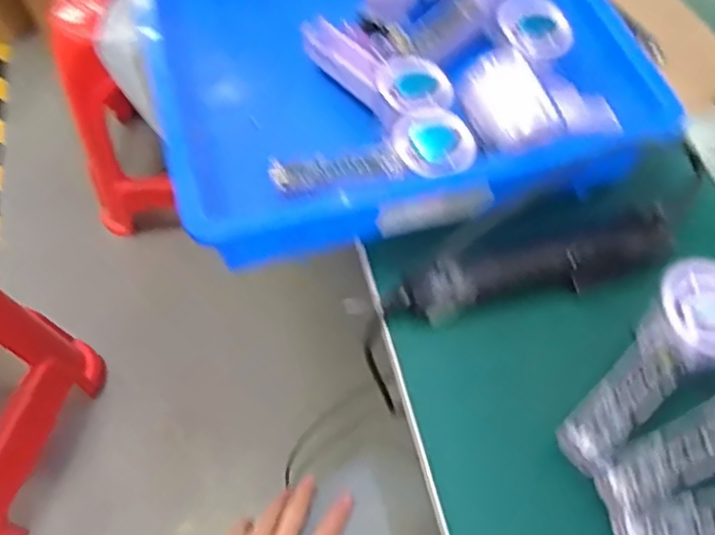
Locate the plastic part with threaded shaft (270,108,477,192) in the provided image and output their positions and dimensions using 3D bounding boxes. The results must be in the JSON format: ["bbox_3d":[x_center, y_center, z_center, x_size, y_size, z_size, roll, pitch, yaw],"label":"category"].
[{"bbox_3d":[0.010,-0.082,0.455,0.144,0.024,0.047,-12,58,12],"label":"plastic part with threaded shaft"}]

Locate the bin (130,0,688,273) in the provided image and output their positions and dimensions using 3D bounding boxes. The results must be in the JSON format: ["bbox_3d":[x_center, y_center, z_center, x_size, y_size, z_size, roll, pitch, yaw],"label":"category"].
[{"bbox_3d":[-0.009,-0.276,0.580,0.380,0.092,0.589,-12,60,-9],"label":"bin"}]

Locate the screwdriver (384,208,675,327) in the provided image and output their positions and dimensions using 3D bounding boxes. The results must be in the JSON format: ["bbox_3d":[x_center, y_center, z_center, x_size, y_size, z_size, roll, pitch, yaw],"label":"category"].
[{"bbox_3d":[0.125,0.002,0.441,0.204,0.042,0.035,-12,60,-9],"label":"screwdriver"}]

